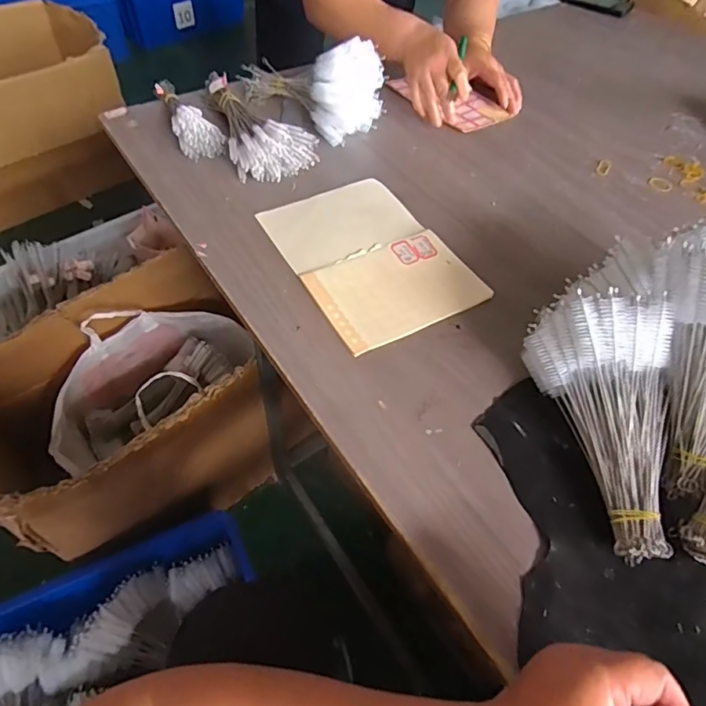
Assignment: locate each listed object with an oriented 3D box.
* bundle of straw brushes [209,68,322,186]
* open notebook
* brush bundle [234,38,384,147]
[{"bbox_3d":[-0.142,-0.344,0.716,0.115,0.053,0.249,-17,58,-16],"label":"bundle of straw brushes"},{"bbox_3d":[0.021,-0.120,0.585,0.181,0.013,0.245,-24,60,-20],"label":"open notebook"},{"bbox_3d":[-0.060,-0.430,0.756,0.223,0.105,0.126,35,59,18],"label":"brush bundle"}]

